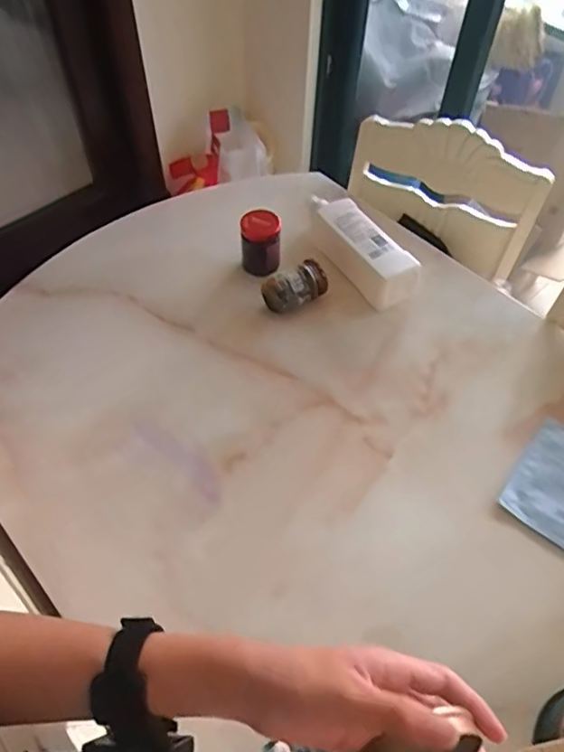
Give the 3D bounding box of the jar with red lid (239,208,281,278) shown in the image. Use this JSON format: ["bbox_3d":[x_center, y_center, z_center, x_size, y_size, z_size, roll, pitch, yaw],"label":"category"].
[{"bbox_3d":[-0.035,-0.223,0.950,0.065,0.106,0.054,1,55,-1],"label":"jar with red lid"}]

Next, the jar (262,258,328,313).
[{"bbox_3d":[0.020,-0.143,0.918,0.105,0.070,0.057,-29,61,-21],"label":"jar"}]

